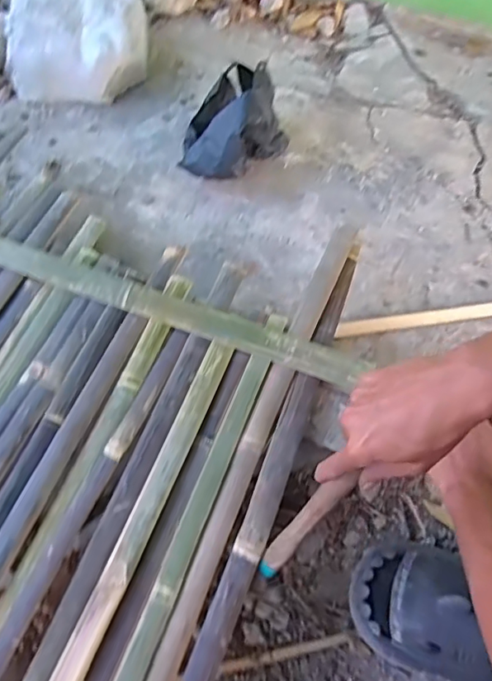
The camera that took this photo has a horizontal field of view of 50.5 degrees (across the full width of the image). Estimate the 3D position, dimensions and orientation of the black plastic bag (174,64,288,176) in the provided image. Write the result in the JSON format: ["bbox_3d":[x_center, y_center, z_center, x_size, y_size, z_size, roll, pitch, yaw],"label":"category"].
[{"bbox_3d":[-0.036,-0.342,0.828,0.159,0.138,0.145,-38,75,-22],"label":"black plastic bag"}]

